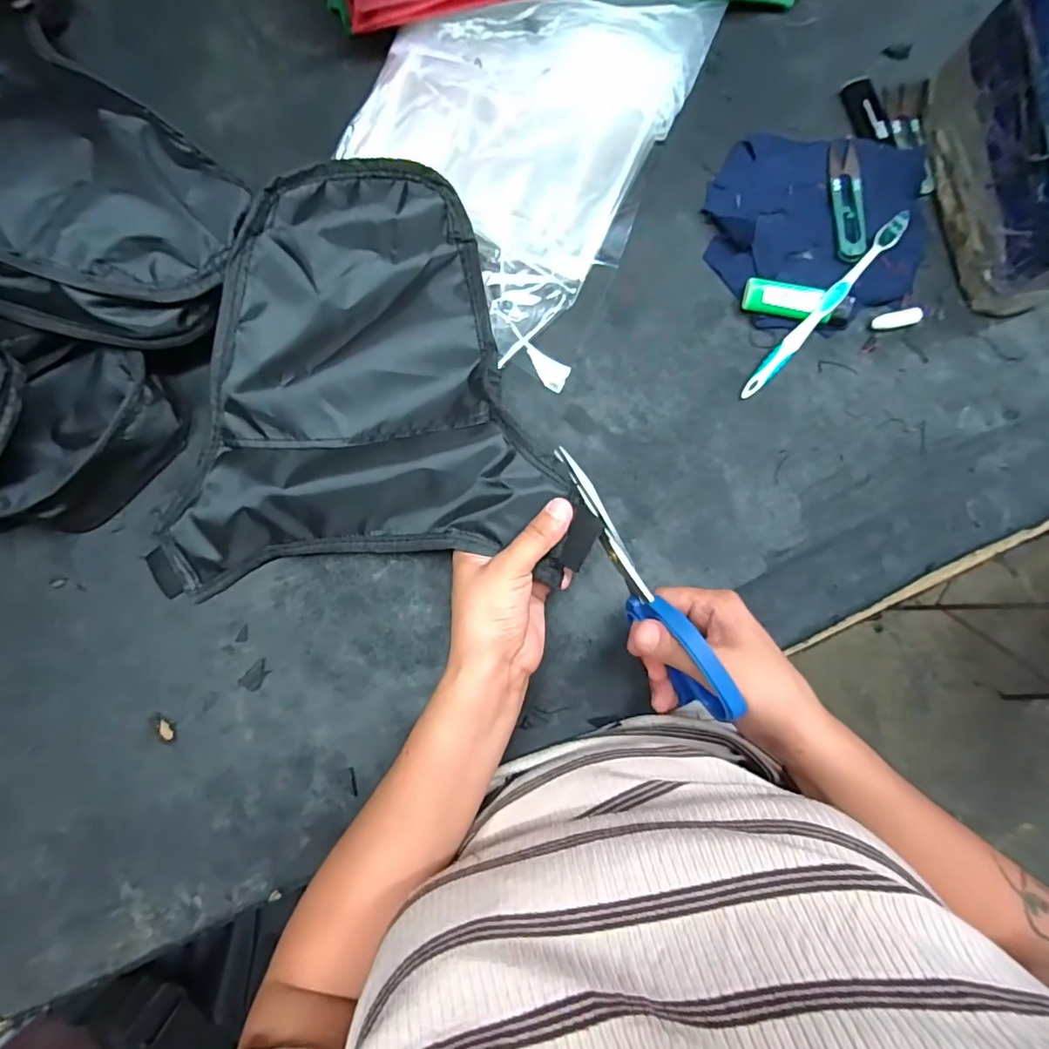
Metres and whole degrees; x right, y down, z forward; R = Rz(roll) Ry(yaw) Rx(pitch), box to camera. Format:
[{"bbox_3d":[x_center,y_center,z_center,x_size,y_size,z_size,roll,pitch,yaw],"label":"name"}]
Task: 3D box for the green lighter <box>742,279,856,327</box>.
[{"bbox_3d":[0.211,-0.172,0.407,0.079,0.017,0.025,13,84,0],"label":"green lighter"}]

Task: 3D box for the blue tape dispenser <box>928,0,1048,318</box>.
[{"bbox_3d":[0.367,-0.270,0.373,0.065,0.110,0.201,-5,84,-2],"label":"blue tape dispenser"}]

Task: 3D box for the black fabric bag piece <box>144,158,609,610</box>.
[{"bbox_3d":[-0.115,-0.104,0.359,0.284,0.071,0.278,-2,84,-2],"label":"black fabric bag piece"}]

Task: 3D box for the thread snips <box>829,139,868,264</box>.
[{"bbox_3d":[0.256,-0.256,0.414,0.024,0.011,0.104,0,84,-1],"label":"thread snips"}]

